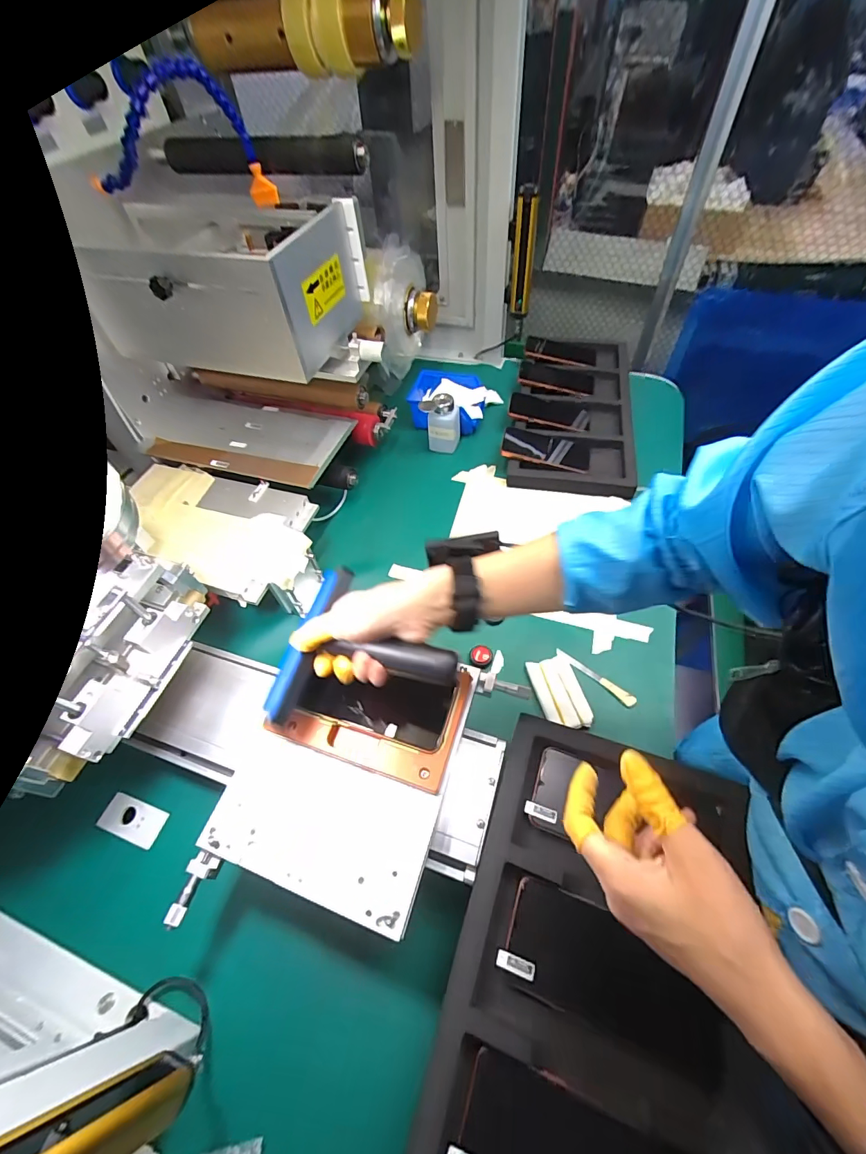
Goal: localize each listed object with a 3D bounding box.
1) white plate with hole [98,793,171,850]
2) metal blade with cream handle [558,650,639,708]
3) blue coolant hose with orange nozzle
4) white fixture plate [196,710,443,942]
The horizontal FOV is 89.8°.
[{"bbox_3d":[-0.352,0.285,0.510,0.073,0.011,0.039,13,54,15],"label":"white plate with hole"},{"bbox_3d":[0.213,0.131,0.573,0.112,0.004,0.015,36,62,28],"label":"metal blade with cream handle"},{"bbox_3d":[-0.324,-0.535,0.537,0.180,0.131,0.155,30,60,25],"label":"blue coolant hose with orange nozzle"},{"bbox_3d":[-0.104,0.222,0.395,0.201,0.016,0.108,13,54,15],"label":"white fixture plate"}]

